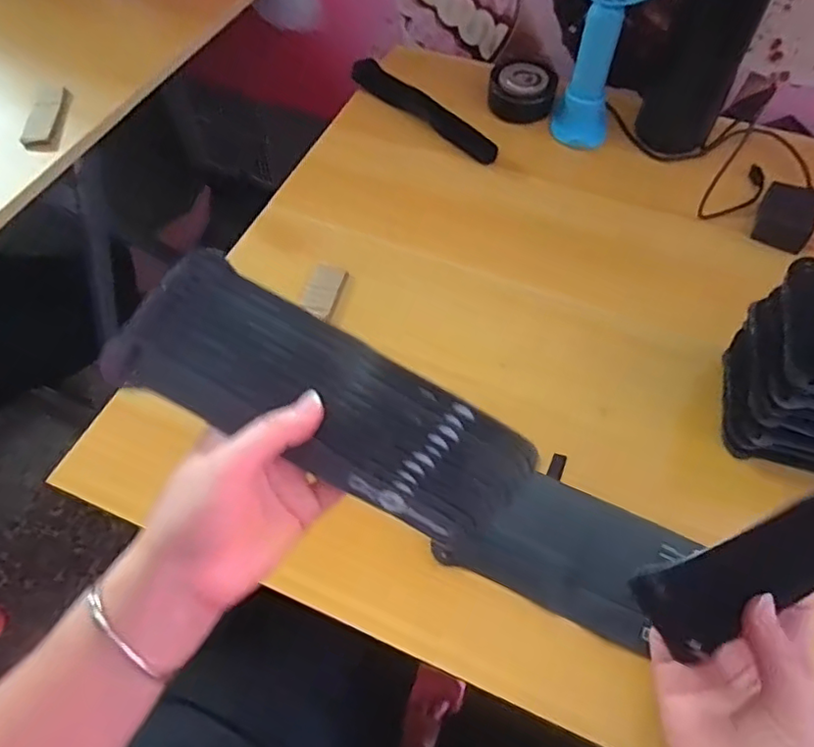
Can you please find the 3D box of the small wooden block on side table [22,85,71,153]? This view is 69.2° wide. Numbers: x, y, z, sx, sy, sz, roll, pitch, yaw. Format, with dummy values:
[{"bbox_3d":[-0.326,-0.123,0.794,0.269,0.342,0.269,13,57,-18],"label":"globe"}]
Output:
[{"bbox_3d":[-0.344,-0.244,0.562,0.034,0.014,0.076,-4,58,-1],"label":"small wooden block on side table"}]

